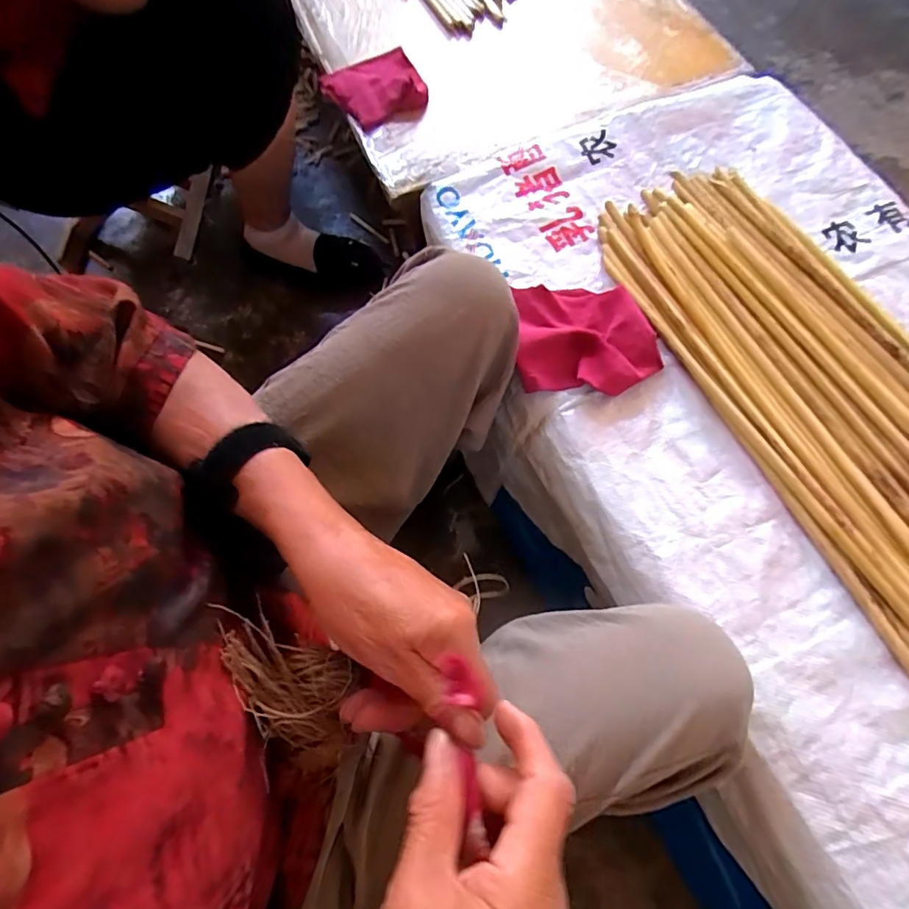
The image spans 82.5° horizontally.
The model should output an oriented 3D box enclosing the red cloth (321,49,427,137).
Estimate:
[{"bbox_3d":[-0.111,-0.519,0.735,0.131,0.021,0.144,-24,70,-6],"label":"red cloth"}]

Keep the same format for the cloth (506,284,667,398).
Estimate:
[{"bbox_3d":[0.127,-0.117,0.505,0.130,0.030,0.117,2,69,4],"label":"cloth"}]

